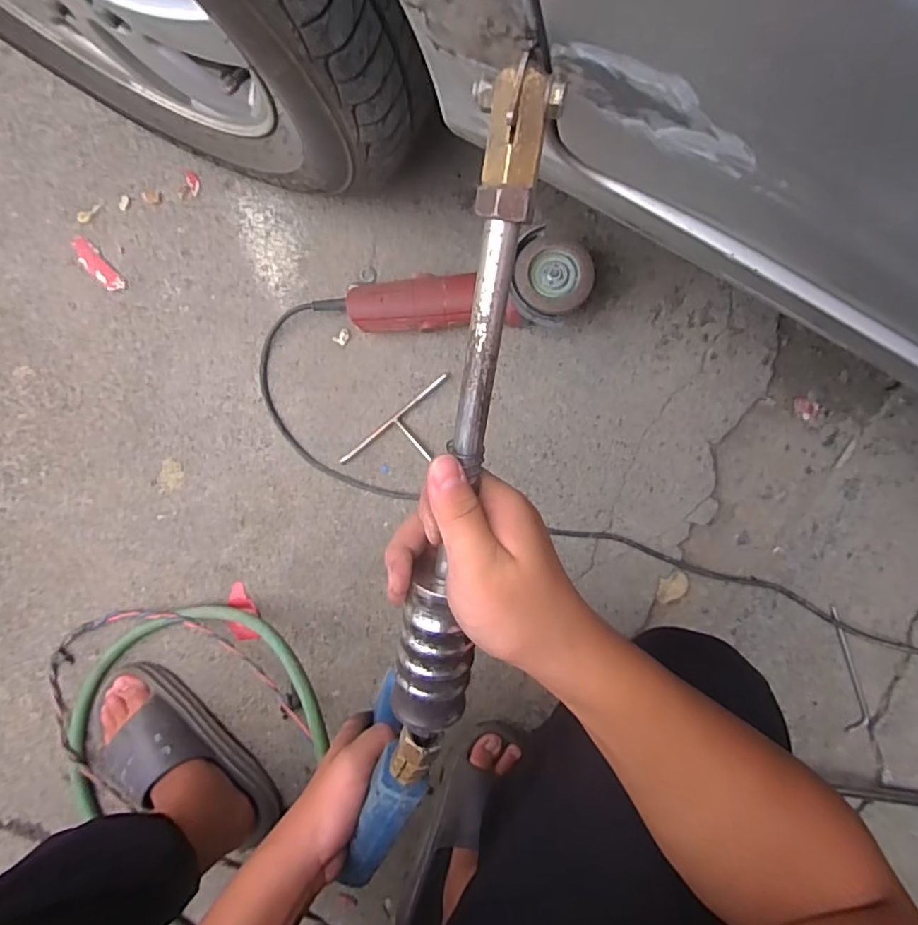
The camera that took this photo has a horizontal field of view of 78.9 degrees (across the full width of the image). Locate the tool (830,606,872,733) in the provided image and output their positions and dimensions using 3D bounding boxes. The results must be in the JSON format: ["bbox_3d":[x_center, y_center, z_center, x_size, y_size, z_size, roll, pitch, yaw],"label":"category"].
[{"bbox_3d":[0.528,0.280,0.753,0.033,0.006,0.168,-12,93,-4],"label":"tool"}]

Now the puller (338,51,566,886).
[{"bbox_3d":[-0.012,0.085,0.322,0.048,0.032,0.524,9,112,-5],"label":"puller"}]

